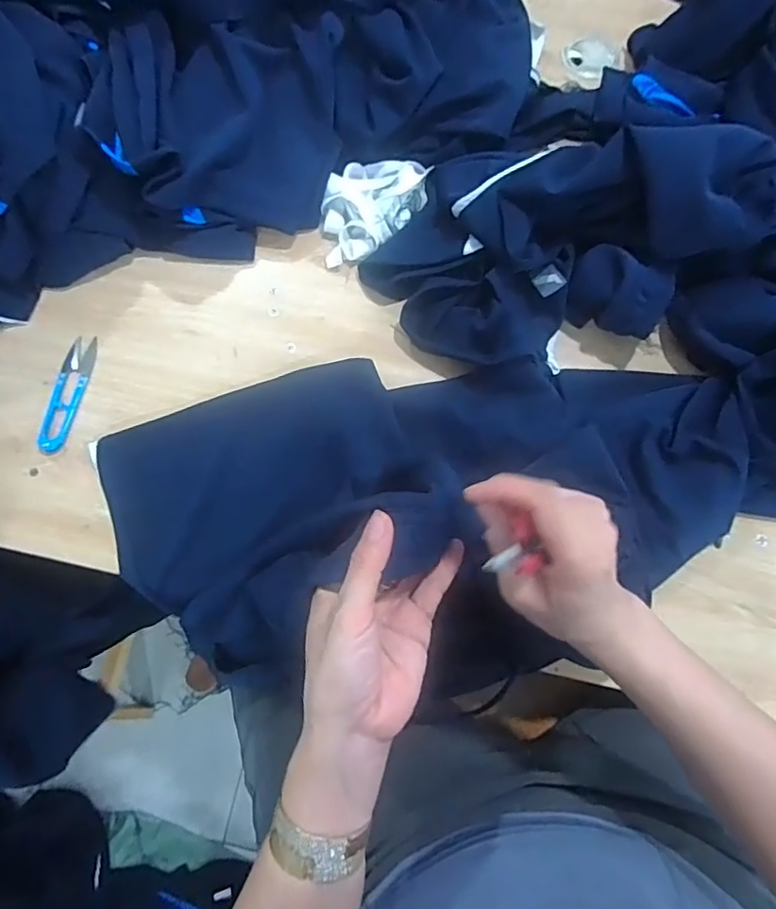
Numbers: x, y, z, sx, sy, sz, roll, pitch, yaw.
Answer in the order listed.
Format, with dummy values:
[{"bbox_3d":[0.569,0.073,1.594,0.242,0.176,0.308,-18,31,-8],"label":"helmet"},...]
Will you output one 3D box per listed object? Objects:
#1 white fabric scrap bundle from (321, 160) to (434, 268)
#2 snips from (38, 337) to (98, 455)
[{"bbox_3d":[-0.013,-0.264,0.576,0.116,0.042,0.097,-13,74,-4],"label":"white fabric scrap bundle"},{"bbox_3d":[-0.315,-0.059,0.541,0.028,0.006,0.121,9,74,2],"label":"snips"}]

